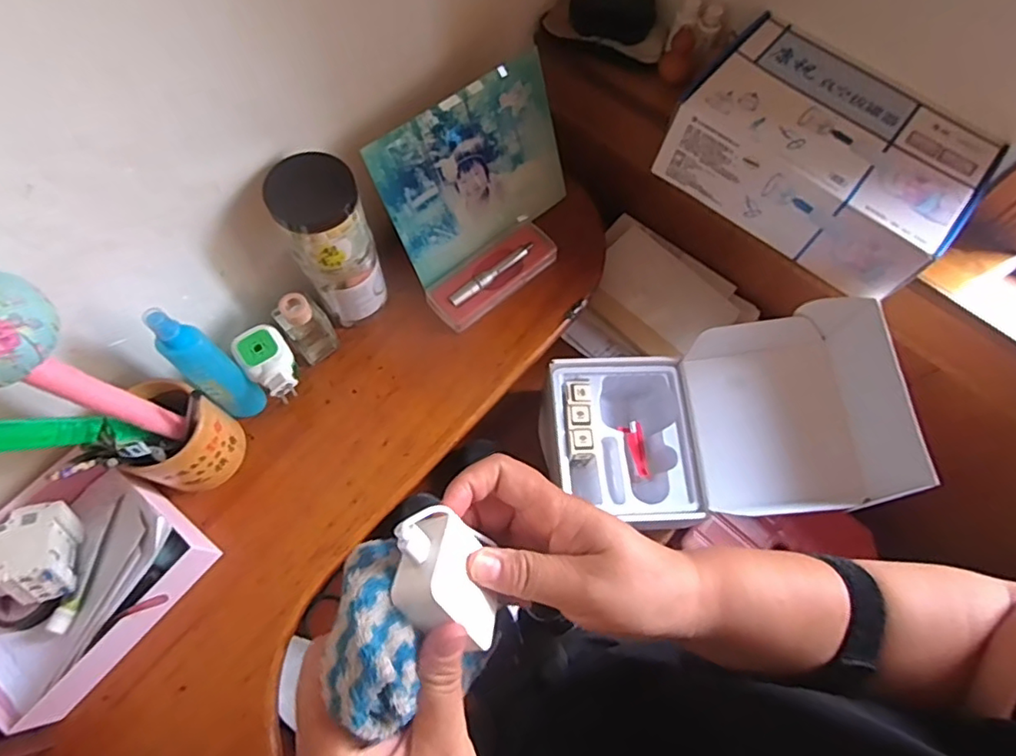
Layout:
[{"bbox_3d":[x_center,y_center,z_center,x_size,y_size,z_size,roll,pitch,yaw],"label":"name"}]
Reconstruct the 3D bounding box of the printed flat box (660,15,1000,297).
[{"bbox_3d":[0.358,-0.255,0.653,0.301,0.089,0.214,38,71,12],"label":"printed flat box"}]

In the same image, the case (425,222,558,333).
[{"bbox_3d":[-0.021,-0.130,0.734,0.177,0.024,0.072,-39,75,-16],"label":"case"}]

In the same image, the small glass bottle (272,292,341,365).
[{"bbox_3d":[-0.226,-0.057,0.648,0.049,0.098,0.034,-31,73,-14],"label":"small glass bottle"}]

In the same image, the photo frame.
[{"bbox_3d":[-0.036,-0.246,0.691,0.246,0.192,0.009,-40,51,-17],"label":"photo frame"}]

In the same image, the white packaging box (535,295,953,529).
[{"bbox_3d":[0.239,0.053,0.674,0.362,0.219,0.217,-3,68,-4],"label":"white packaging box"}]

